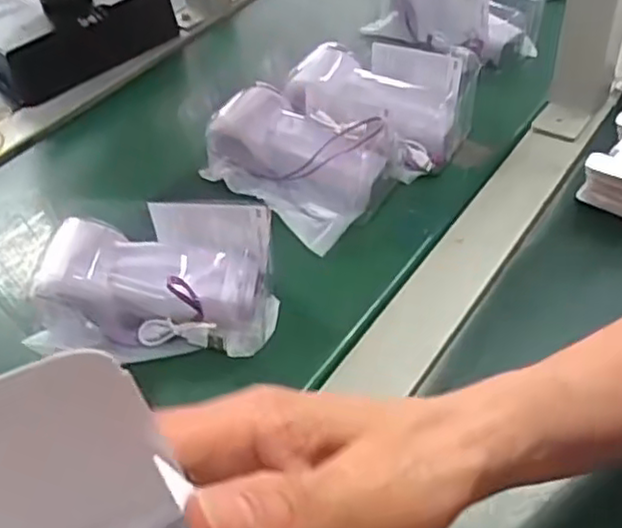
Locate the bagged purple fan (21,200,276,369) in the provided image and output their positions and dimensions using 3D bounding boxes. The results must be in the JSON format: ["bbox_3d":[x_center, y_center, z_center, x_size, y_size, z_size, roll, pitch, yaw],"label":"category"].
[{"bbox_3d":[-0.105,0.012,0.480,0.155,0.067,0.085,-6,45,2],"label":"bagged purple fan"}]

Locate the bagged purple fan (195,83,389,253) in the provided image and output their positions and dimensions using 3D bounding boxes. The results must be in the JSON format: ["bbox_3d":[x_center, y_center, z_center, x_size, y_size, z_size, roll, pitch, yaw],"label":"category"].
[{"bbox_3d":[-0.014,-0.089,0.570,0.143,0.064,0.093,30,56,31],"label":"bagged purple fan"}]

